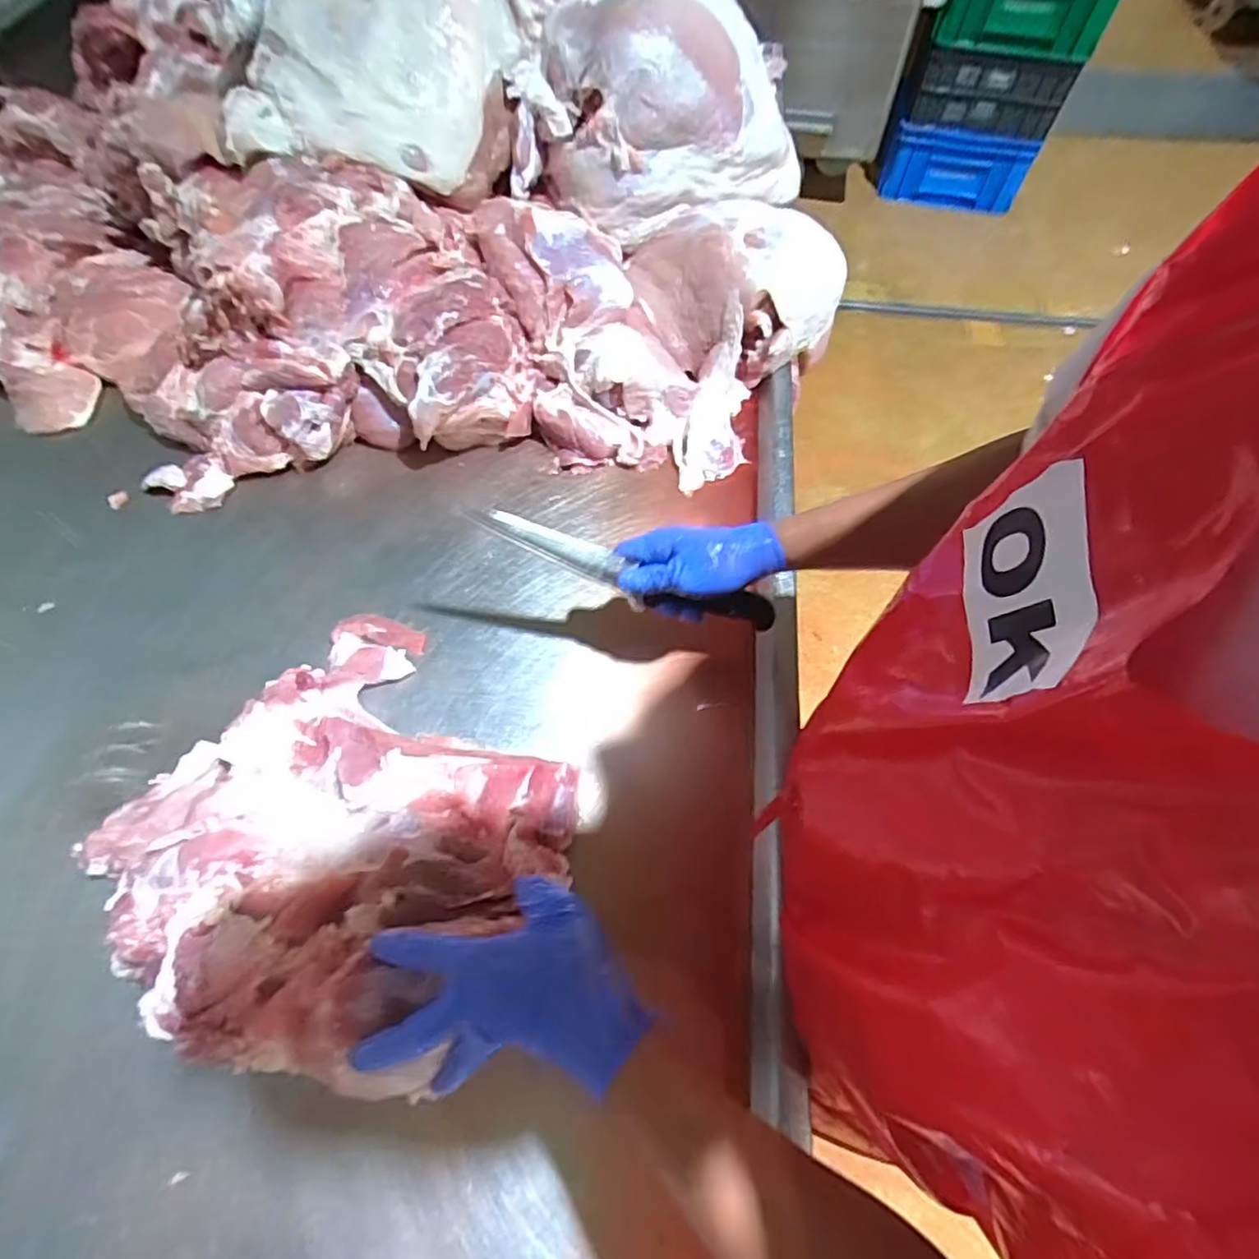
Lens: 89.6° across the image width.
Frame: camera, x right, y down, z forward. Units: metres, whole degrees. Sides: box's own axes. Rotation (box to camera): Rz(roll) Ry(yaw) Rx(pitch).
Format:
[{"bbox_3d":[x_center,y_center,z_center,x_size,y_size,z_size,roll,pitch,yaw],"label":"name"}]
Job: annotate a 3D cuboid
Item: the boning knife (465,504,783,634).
[{"bbox_3d":[-0.002,-0.049,0.565,0.292,0.029,0.040,17,61,-13],"label":"boning knife"}]

